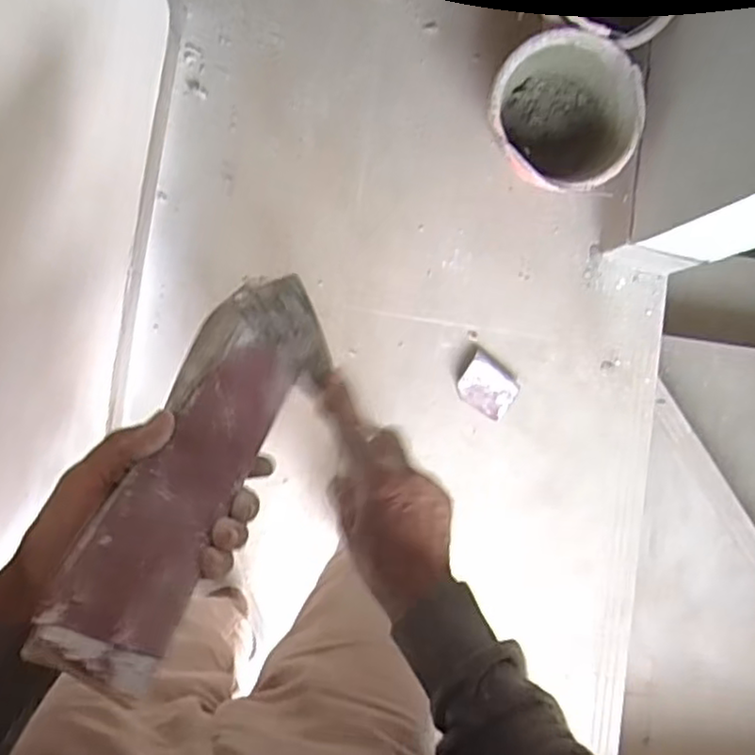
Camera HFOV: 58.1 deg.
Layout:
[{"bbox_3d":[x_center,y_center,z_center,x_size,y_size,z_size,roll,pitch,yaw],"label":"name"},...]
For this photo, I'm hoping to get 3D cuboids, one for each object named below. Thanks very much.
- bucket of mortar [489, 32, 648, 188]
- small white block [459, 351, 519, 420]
[{"bbox_3d":[0.295,-0.421,1.142,0.236,0.187,0.223,1,86,-8],"label":"bucket of mortar"},{"bbox_3d":[0.193,0.011,1.202,0.106,0.041,0.093,33,82,-5],"label":"small white block"}]

